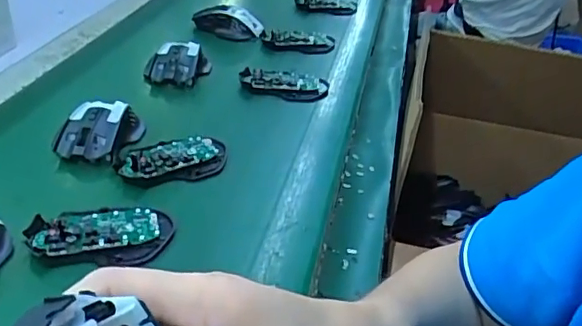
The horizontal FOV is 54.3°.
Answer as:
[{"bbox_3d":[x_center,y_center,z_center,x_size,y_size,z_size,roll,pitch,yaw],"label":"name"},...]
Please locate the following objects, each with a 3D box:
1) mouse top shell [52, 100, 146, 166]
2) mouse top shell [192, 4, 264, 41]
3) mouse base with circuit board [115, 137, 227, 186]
[{"bbox_3d":[-0.204,-0.037,0.599,0.077,0.039,0.104,7,33,3],"label":"mouse top shell"},{"bbox_3d":[-0.102,-0.224,0.889,0.116,0.043,0.038,13,34,11],"label":"mouse top shell"},{"bbox_3d":[-0.121,-0.006,0.582,0.107,0.017,0.065,-6,35,-17],"label":"mouse base with circuit board"}]

